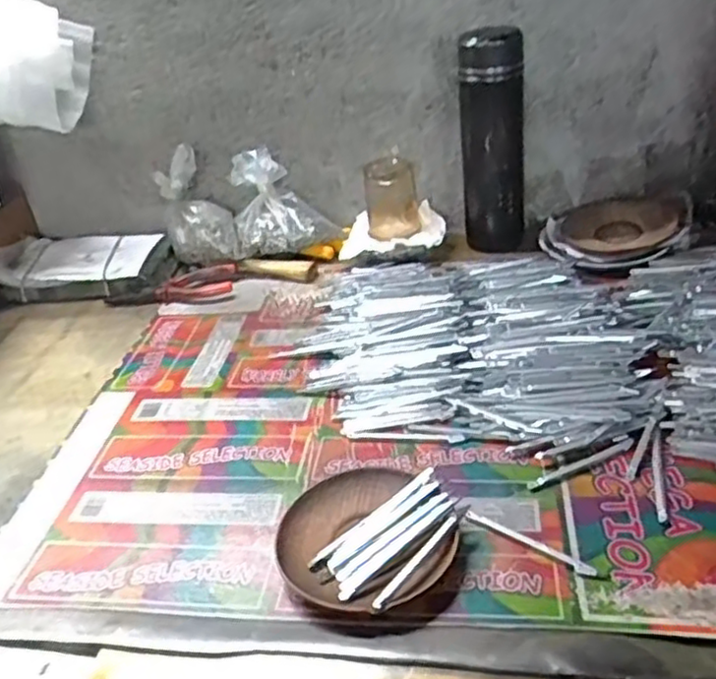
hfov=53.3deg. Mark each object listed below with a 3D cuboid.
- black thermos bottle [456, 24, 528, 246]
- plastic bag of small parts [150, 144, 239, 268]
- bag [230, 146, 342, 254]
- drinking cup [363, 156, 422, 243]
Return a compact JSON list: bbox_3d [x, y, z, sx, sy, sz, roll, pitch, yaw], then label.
[{"bbox_3d":[0.149,-0.215,0.787,0.071,0.242,0.057,-3,32,8],"label":"black thermos bottle"},{"bbox_3d":[-0.191,-0.159,0.837,0.077,0.113,0.107,-13,33,-9],"label":"plastic bag of small parts"},{"bbox_3d":[-0.089,-0.162,0.848,0.117,0.107,0.080,-15,33,-11],"label":"bag"},{"bbox_3d":[0.041,-0.169,0.838,0.063,0.078,0.055,-5,32,4],"label":"drinking cup"}]

